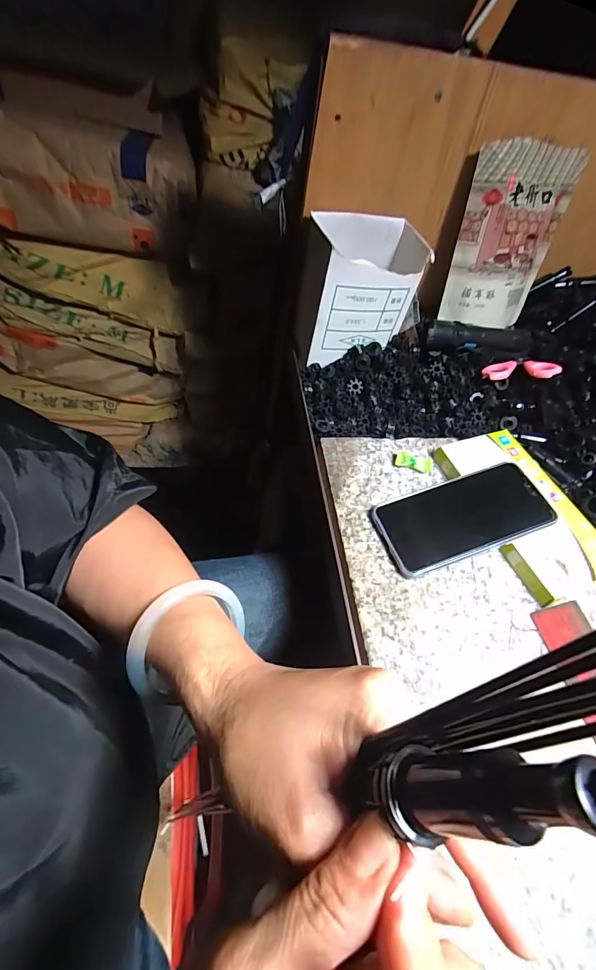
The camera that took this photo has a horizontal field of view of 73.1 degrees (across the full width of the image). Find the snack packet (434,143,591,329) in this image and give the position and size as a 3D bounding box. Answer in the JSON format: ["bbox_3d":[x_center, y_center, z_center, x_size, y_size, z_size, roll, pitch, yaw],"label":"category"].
[{"bbox_3d":[0.250,-0.284,0.473,0.137,0.180,0.028,-5,36,-16],"label":"snack packet"}]

